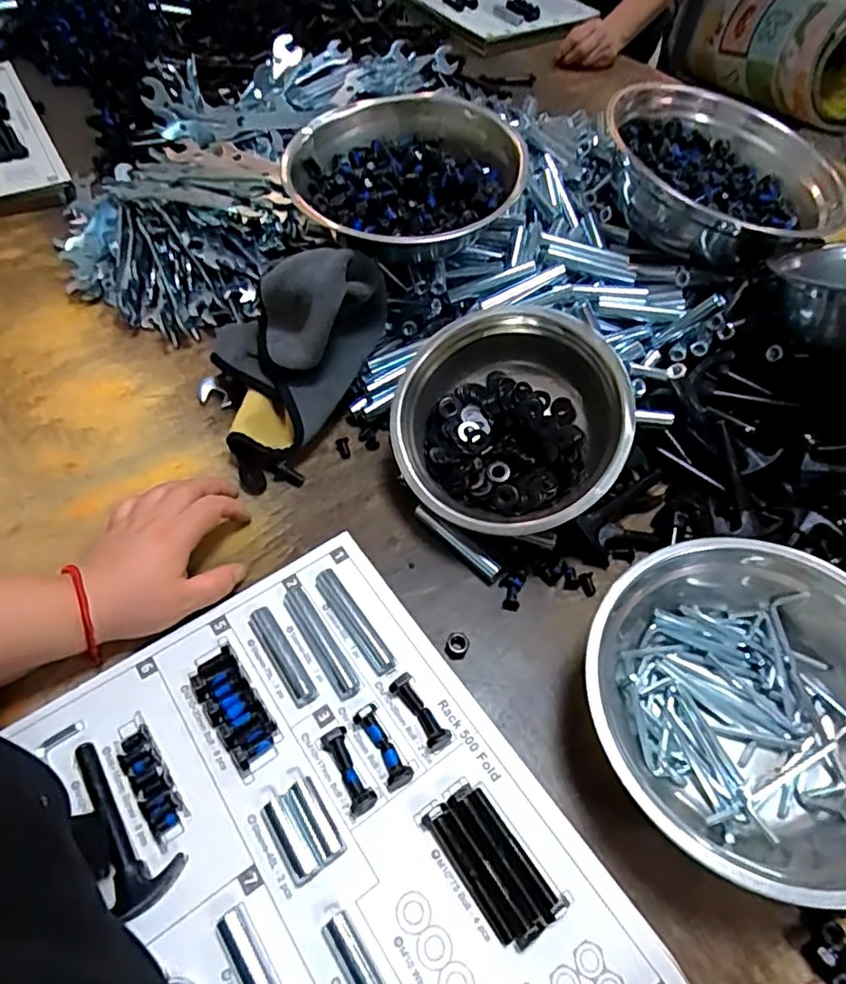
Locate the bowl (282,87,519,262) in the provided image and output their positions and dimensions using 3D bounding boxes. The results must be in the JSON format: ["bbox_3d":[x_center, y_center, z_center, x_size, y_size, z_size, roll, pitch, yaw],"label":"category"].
[{"bbox_3d":[-0.020,-0.297,0.571,0.207,0.067,0.211,2,56,-3],"label":"bowl"}]

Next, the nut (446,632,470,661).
[{"bbox_3d":[0.026,0.114,0.452,0.017,0.009,0.021,19,55,9],"label":"nut"}]

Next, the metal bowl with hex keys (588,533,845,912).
[{"bbox_3d":[0.214,0.133,0.402,0.198,0.091,0.196,2,55,-3],"label":"metal bowl with hex keys"}]

